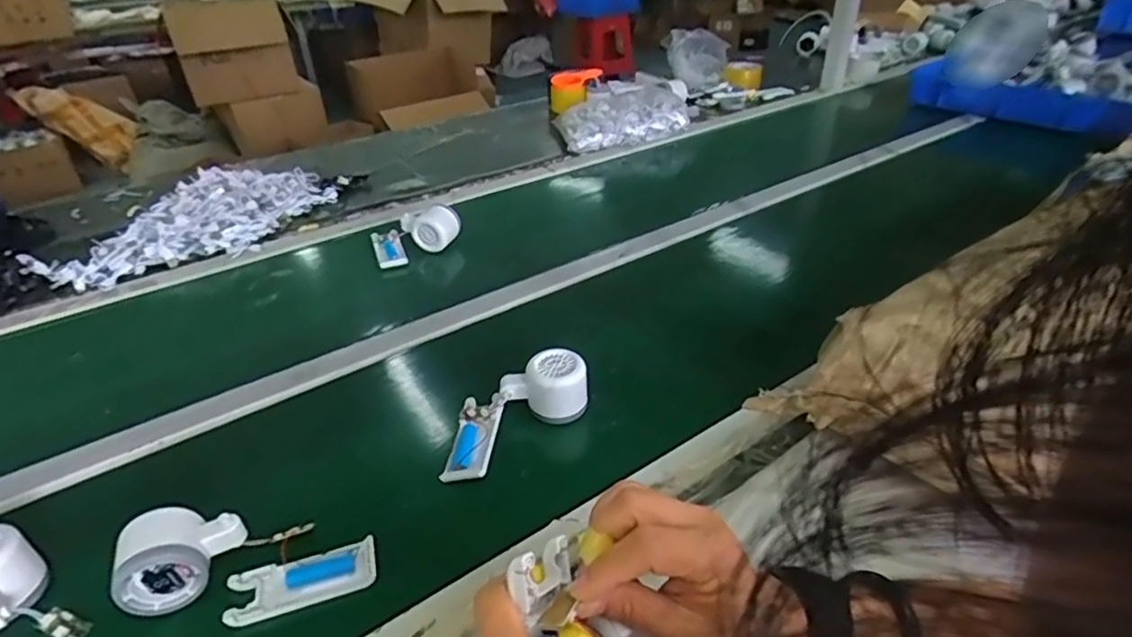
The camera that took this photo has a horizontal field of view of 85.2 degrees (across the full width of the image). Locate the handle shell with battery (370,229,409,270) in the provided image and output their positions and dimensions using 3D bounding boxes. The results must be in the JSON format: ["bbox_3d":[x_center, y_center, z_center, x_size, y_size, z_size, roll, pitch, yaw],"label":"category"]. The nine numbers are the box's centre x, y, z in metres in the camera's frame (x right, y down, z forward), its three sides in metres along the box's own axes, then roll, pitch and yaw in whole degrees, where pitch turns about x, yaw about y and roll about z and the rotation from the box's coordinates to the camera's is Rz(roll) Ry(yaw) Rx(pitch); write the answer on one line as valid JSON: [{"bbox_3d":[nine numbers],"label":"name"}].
[{"bbox_3d":[-0.261,-0.102,0.910,0.039,0.026,0.099,-16,29,-17],"label":"handle shell with battery"}]

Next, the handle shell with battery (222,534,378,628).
[{"bbox_3d":[-0.196,0.197,0.462,0.104,0.016,0.039,-13,36,-14],"label":"handle shell with battery"}]

